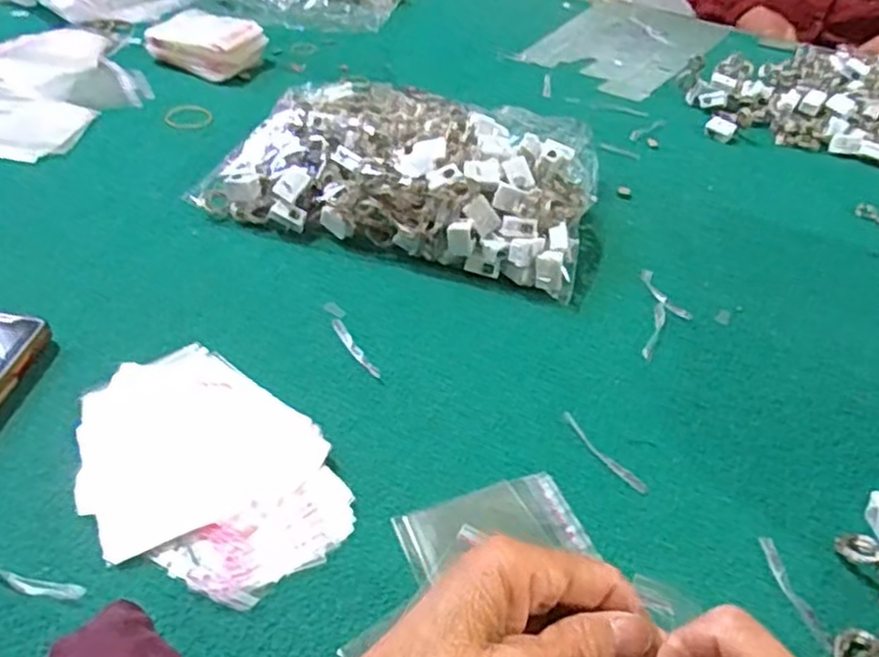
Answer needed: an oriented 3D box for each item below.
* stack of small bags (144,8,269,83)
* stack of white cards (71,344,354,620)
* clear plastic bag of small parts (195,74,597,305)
[{"bbox_3d":[-0.250,-0.312,0.787,0.106,0.040,0.089,27,46,21],"label":"stack of small bags"},{"bbox_3d":[-0.129,0.074,0.395,0.116,0.015,0.164,-28,52,-32],"label":"stack of white cards"},{"bbox_3d":[-0.019,-0.137,0.601,0.289,0.068,0.181,15,43,9],"label":"clear plastic bag of small parts"}]

